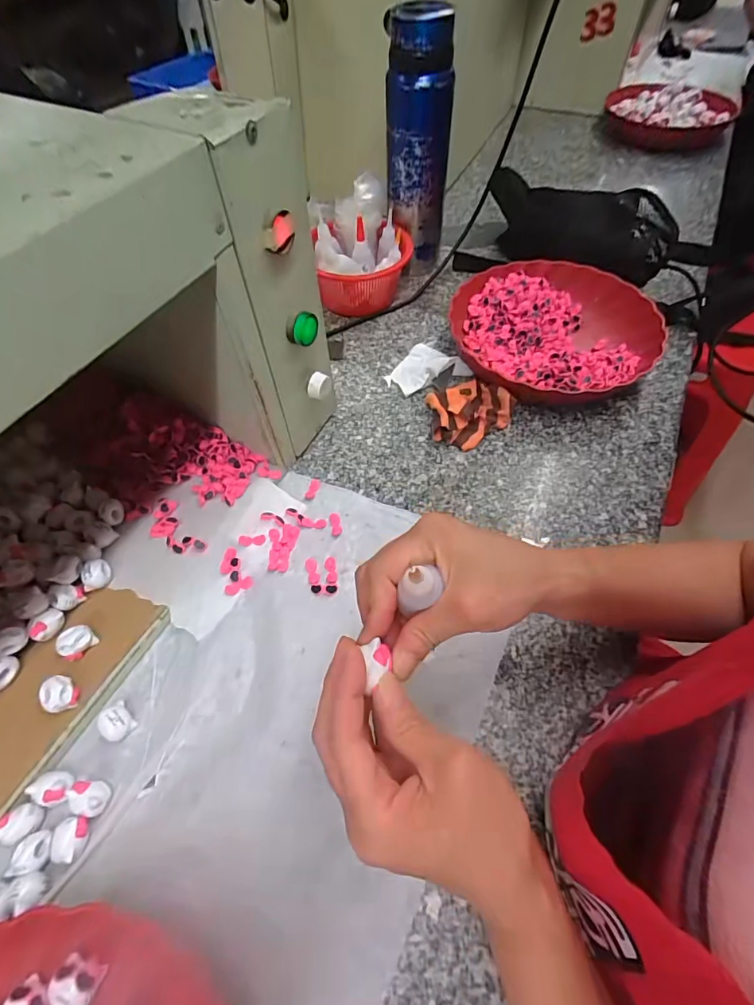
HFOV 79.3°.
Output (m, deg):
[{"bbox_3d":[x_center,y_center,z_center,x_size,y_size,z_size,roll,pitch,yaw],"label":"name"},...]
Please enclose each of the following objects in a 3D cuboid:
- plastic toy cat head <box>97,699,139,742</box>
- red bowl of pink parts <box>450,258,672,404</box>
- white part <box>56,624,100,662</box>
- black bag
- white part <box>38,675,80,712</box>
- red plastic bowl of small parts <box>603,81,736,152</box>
[{"bbox_3d":[-0.199,0.167,0.344,0.023,0.017,0.022,-40,64,-22],"label":"plastic toy cat head"},{"bbox_3d":[0.217,-0.206,0.561,0.232,0.049,0.244,-1,56,1],"label":"red bowl of pink parts"},{"bbox_3d":[-0.241,0.112,0.363,0.019,0.018,0.026,26,61,18],"label":"white part"},{"bbox_3d":[0.289,-0.377,0.640,0.314,0.081,0.150,17,58,12],"label":"black bag"},{"bbox_3d":[-0.239,0.146,0.345,0.020,0.024,0.023,13,58,10],"label":"white part"},{"bbox_3d":[0.584,-0.777,0.916,0.243,0.055,0.192,20,59,14],"label":"red plastic bowl of small parts"}]

